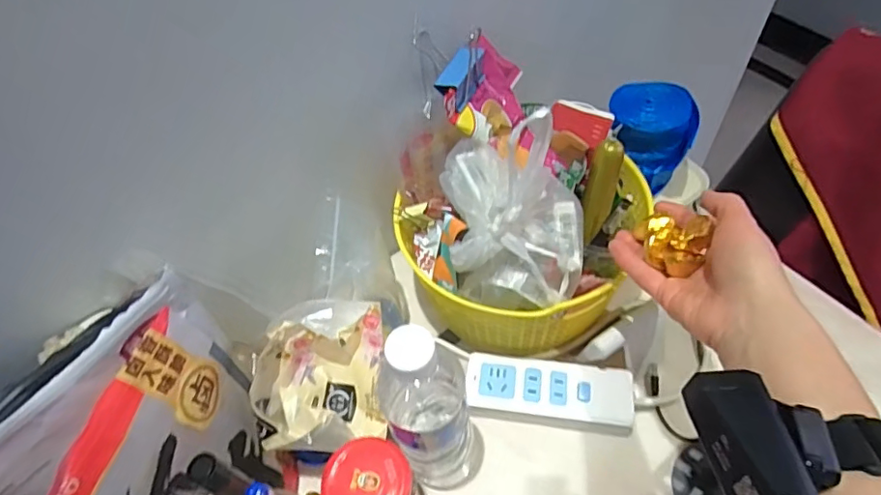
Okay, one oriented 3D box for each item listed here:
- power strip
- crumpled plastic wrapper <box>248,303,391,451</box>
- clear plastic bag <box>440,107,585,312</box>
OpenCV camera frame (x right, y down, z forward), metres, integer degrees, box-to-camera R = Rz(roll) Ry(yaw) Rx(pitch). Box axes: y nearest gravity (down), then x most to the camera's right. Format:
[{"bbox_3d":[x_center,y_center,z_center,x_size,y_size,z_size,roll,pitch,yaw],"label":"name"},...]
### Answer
[{"bbox_3d":[0.103,0.138,0.519,0.150,0.031,0.060,2,54,7],"label":"power strip"},{"bbox_3d":[-0.094,0.106,0.436,0.116,0.085,0.090,-17,54,-7],"label":"crumpled plastic wrapper"},{"bbox_3d":[0.059,-0.041,0.443,0.116,0.133,0.135,-1,54,5],"label":"clear plastic bag"}]

